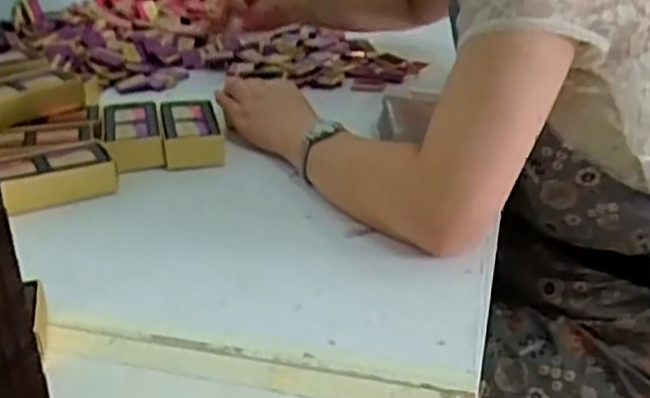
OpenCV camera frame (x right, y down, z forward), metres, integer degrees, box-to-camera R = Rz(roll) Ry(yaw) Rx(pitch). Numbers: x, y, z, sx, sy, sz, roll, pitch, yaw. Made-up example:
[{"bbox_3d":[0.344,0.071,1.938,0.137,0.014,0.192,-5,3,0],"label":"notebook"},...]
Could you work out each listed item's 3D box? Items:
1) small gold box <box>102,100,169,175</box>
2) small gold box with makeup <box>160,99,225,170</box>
[{"bbox_3d":[-0.193,-0.065,0.751,0.053,0.031,0.124,-8,28,-13],"label":"small gold box"},{"bbox_3d":[-0.136,-0.068,0.758,0.059,0.033,0.115,-6,27,-11],"label":"small gold box with makeup"}]

